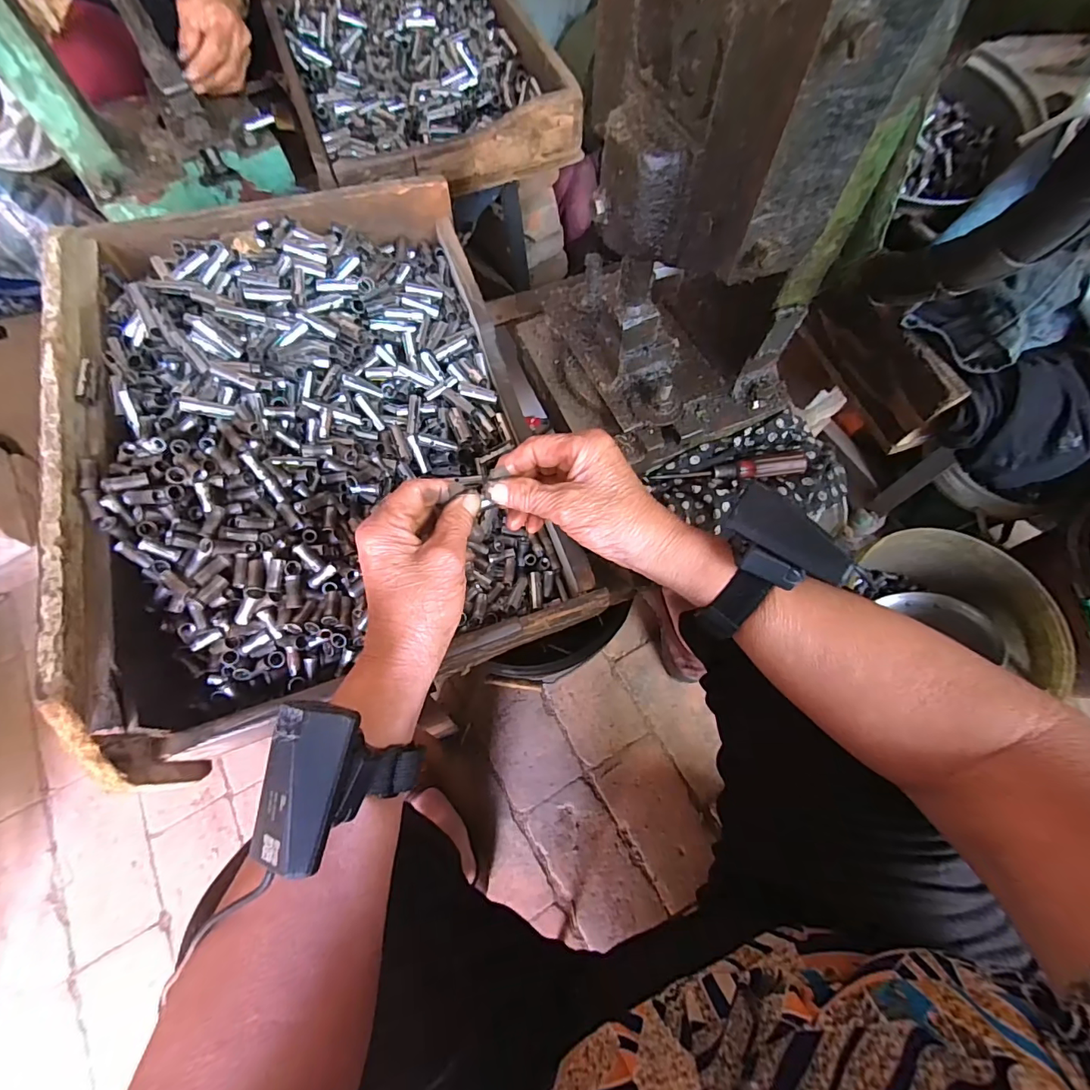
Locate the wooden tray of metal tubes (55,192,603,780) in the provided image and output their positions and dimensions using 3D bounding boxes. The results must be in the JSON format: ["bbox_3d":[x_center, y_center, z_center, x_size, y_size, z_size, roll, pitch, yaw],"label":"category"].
[{"bbox_3d":[-0.197,-0.115,0.437,0.369,0.087,0.500,-14,75,-23],"label":"wooden tray of metal tubes"}]

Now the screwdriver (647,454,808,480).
[{"bbox_3d":[0.179,-0.073,0.482,0.146,0.016,0.024,-4,67,14],"label":"screwdriver"}]

